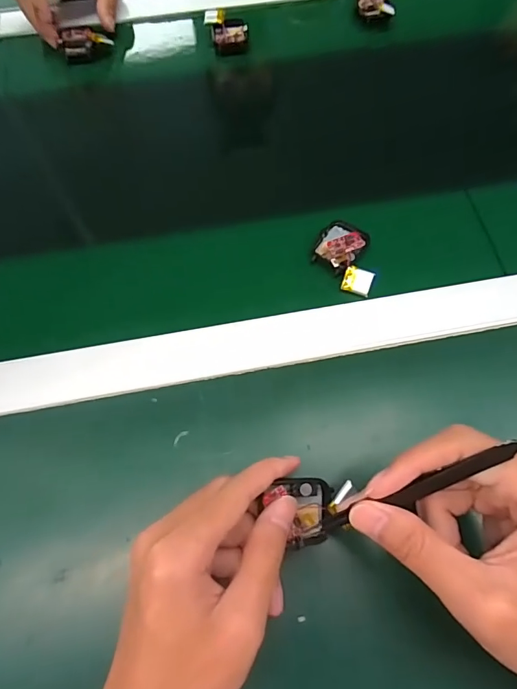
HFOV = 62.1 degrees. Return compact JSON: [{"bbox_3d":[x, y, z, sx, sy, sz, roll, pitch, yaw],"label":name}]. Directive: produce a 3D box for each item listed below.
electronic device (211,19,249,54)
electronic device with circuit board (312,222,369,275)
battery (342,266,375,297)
[{"bbox_3d":[-0.031,-0.334,0.465,0.038,0.016,0.034,-5,65,0],"label":"electronic device"},{"bbox_3d":[0.066,-0.080,0.349,0.037,0.012,0.045,33,70,16],"label":"electronic device with circuit board"},{"bbox_3d":[0.078,-0.050,0.336,0.022,0.004,0.020,21,96,1],"label":"battery"}]

